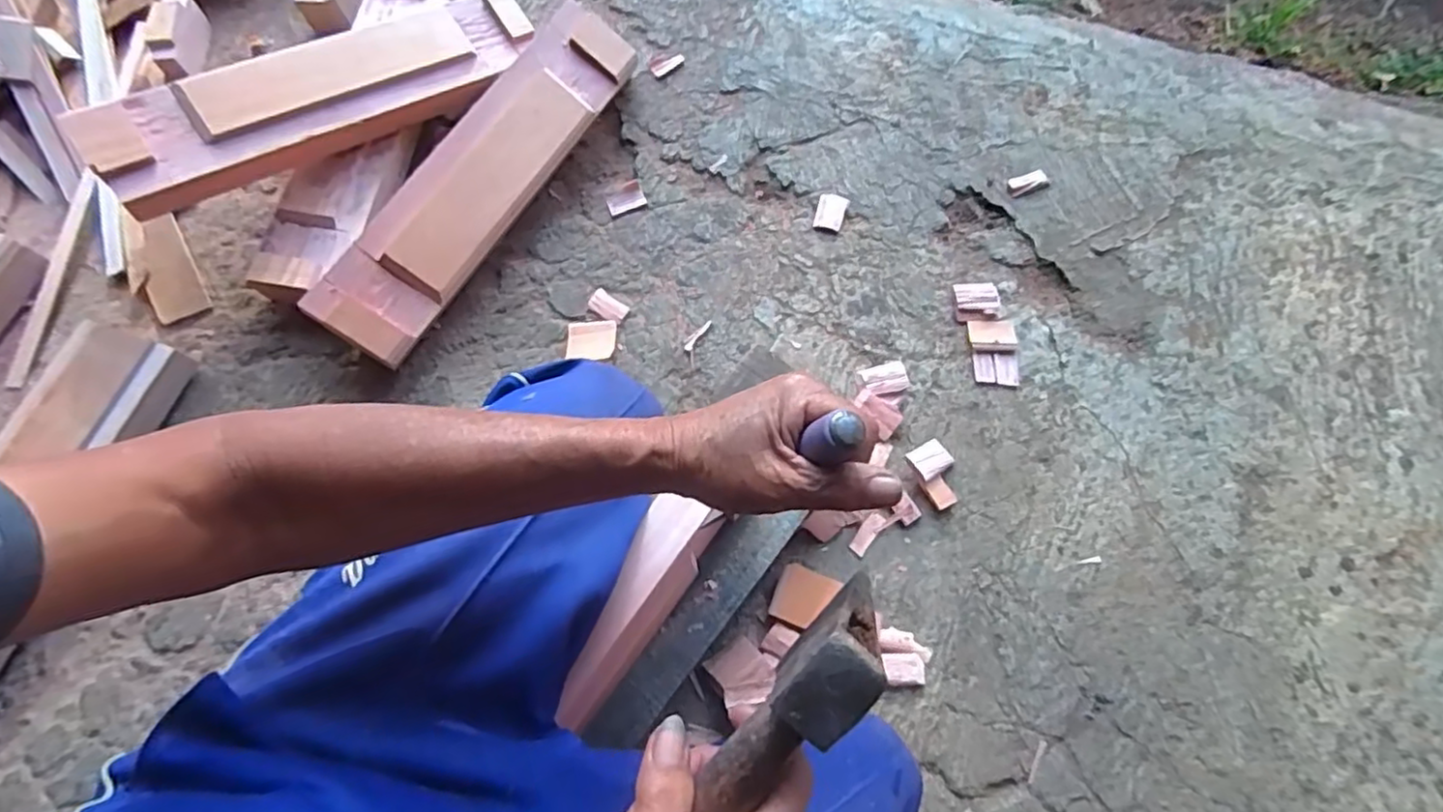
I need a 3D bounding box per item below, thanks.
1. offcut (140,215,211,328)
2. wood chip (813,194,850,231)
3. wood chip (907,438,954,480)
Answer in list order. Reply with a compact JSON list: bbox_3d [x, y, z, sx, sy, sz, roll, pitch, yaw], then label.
[{"bbox_3d":[-0.666,-0.165,0.805,0.056,0.005,0.140,-26,79,-16],"label":"offcut"},{"bbox_3d":[0.136,-0.242,0.837,0.035,0.006,0.050,13,71,5],"label":"wood chip"},{"bbox_3d":[0.223,0.059,0.720,0.043,0.023,0.036,-31,70,-11],"label":"wood chip"}]

